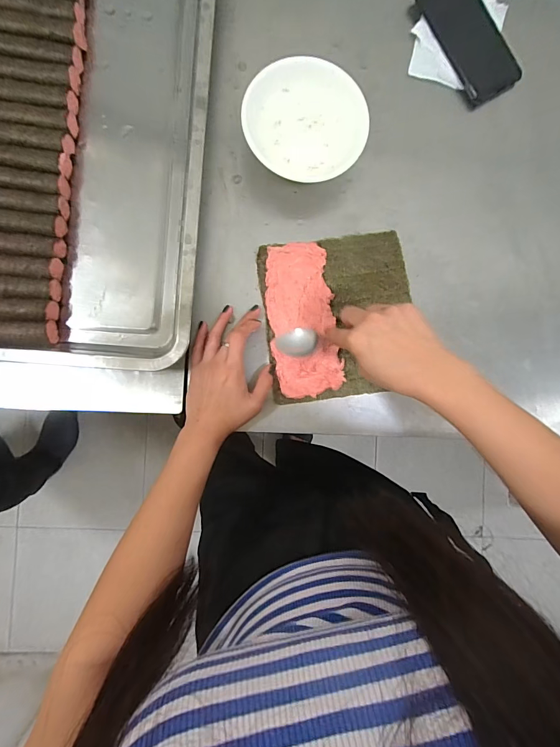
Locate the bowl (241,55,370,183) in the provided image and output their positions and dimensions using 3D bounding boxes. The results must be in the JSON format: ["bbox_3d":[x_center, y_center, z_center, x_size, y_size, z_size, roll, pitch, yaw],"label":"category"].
[{"bbox_3d":[0.029,-0.303,0.440,0.140,0.043,0.132,0,89,-3],"label":"bowl"}]

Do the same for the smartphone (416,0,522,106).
[{"bbox_3d":[0.253,-0.448,0.479,0.075,0.011,0.165,-30,96,6],"label":"smartphone"}]

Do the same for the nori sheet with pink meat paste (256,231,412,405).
[{"bbox_3d":[0.073,-0.070,0.448,0.181,0.015,0.198,-7,89,-3],"label":"nori sheet with pink meat paste"}]

